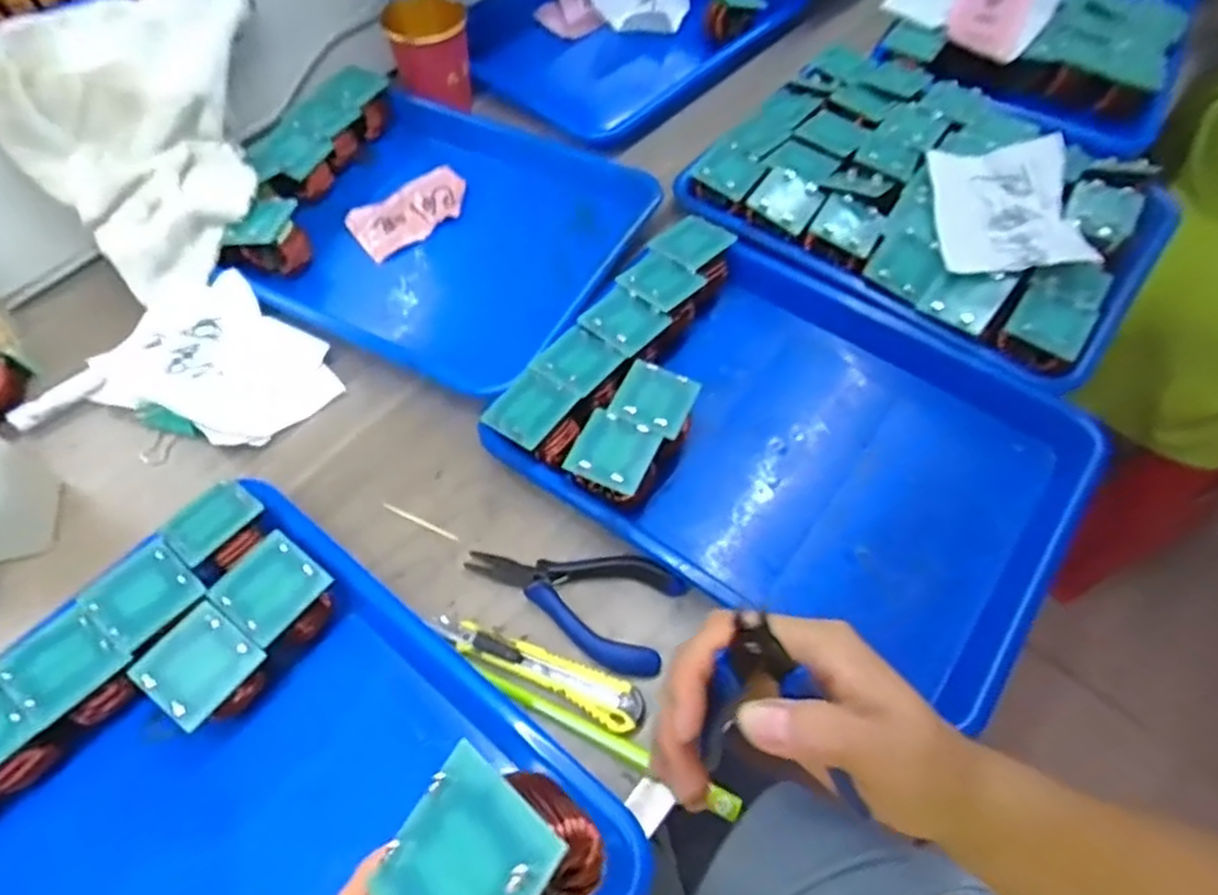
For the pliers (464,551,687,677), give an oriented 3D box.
[{"bbox_3d":[-0.017,0.077,0.411,0.124,0.022,0.060,30,63,18],"label":"pliers"}]

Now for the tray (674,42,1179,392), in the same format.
[{"bbox_3d":[0.256,-0.205,0.553,0.318,0.054,0.287,35,65,20],"label":"tray"}]

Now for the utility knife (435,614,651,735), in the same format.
[{"bbox_3d":[-0.040,0.119,0.392,0.125,0.014,0.023,22,61,13],"label":"utility knife"}]

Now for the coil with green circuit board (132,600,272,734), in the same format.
[{"bbox_3d":[-0.202,0.115,0.368,0.047,0.038,0.047,34,65,20],"label":"coil with green circuit board"}]

